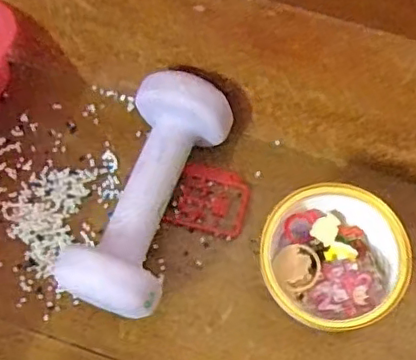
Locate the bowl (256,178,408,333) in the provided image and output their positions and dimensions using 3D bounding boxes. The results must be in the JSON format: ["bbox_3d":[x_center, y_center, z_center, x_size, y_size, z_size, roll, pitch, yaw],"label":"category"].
[{"bbox_3d":[0.087,0.056,0.431,0.098,0.057,0.098,0,72,1],"label":"bowl"}]

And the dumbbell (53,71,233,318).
[{"bbox_3d":[-0.044,0.010,0.444,0.074,0.069,0.177,19,74,7],"label":"dumbbell"}]

